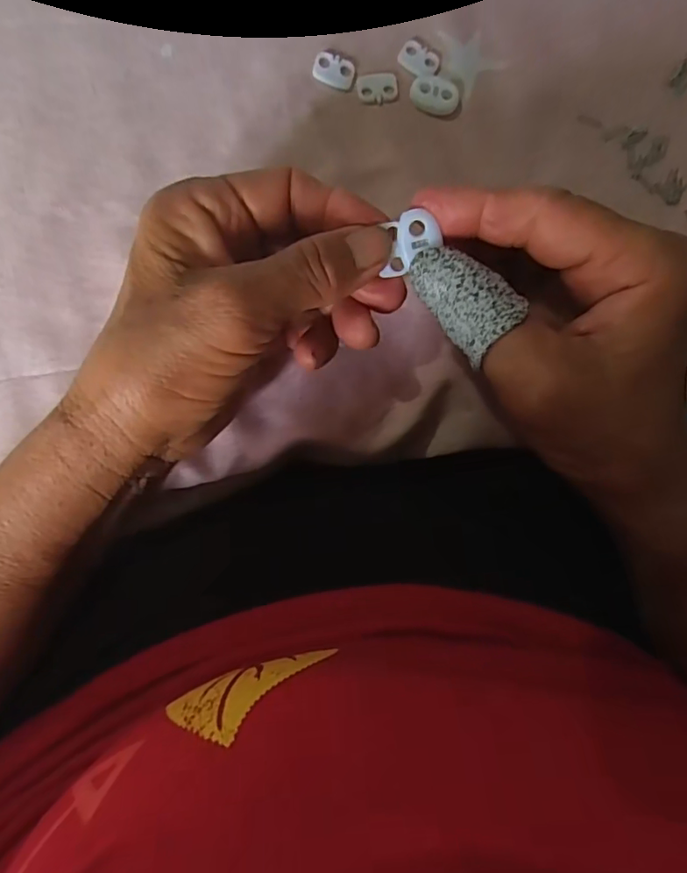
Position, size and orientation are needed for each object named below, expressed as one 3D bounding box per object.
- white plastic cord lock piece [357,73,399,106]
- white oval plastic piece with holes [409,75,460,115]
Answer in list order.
[{"bbox_3d":[0.016,-0.159,0.249,0.019,0.004,0.013,-5,88,-4],"label":"white plastic cord lock piece"},{"bbox_3d":[0.042,-0.157,0.250,0.022,0.005,0.017,19,87,-3],"label":"white oval plastic piece with holes"}]

